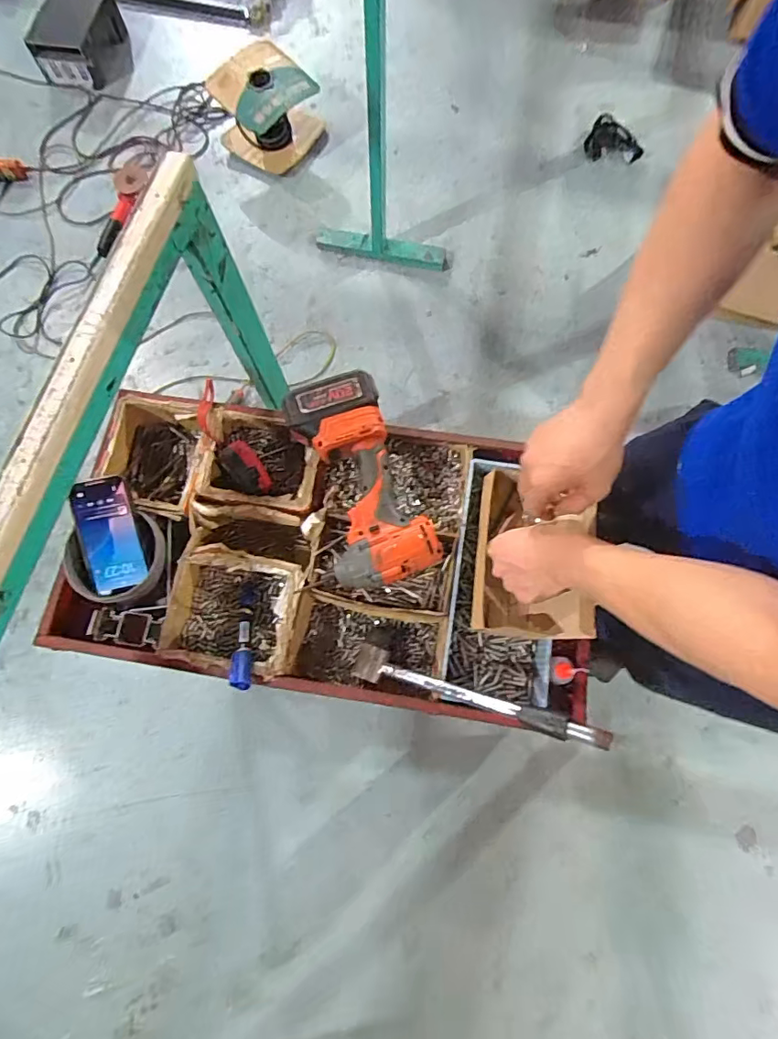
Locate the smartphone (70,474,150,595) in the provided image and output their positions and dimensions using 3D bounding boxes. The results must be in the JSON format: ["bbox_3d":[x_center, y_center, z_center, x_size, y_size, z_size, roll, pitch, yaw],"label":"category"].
[{"bbox_3d":[-0.343,0.018,0.623,0.070,0.010,0.135,-15,95,-1],"label":"smartphone"}]

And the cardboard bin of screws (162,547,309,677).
[{"bbox_3d":[-0.187,0.115,0.631,0.161,0.060,0.148,11,77,4],"label":"cardboard bin of screws"}]

